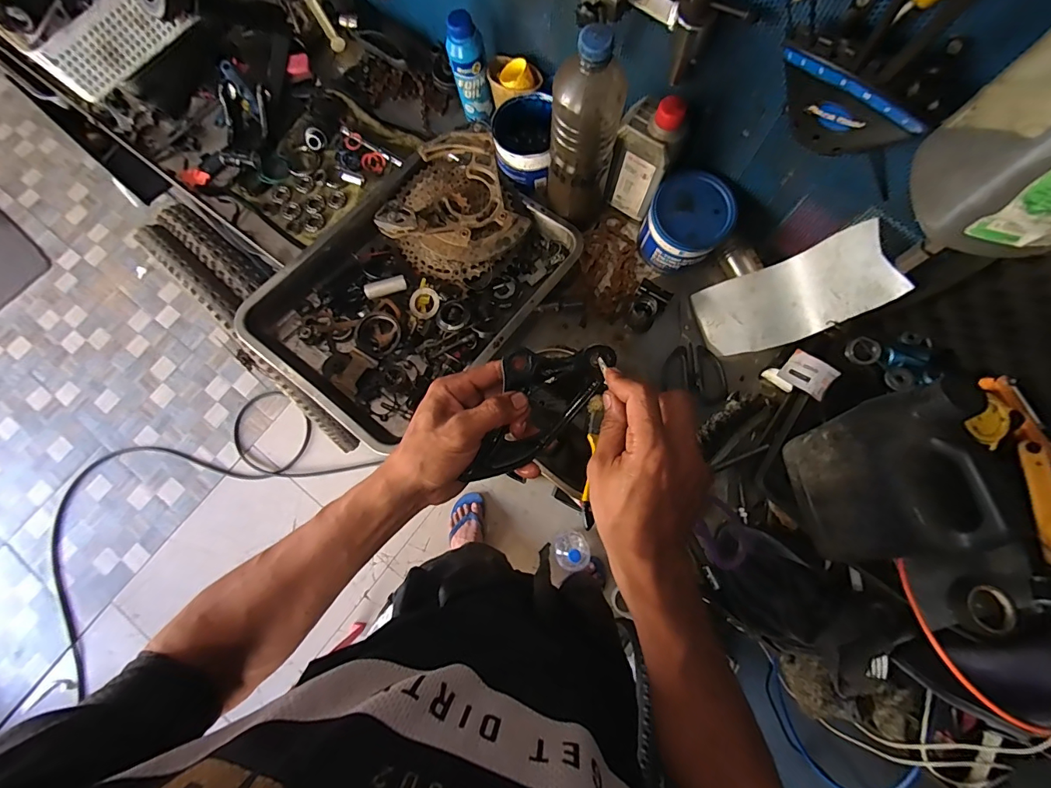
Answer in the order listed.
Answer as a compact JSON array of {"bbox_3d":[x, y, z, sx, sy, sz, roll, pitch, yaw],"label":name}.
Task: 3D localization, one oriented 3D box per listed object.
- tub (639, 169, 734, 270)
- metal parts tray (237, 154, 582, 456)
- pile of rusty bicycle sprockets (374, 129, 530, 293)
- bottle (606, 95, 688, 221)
[{"bbox_3d":[0.211,-0.222,0.594,0.099,0.083,0.099,0,77,1],"label":"tub"},{"bbox_3d":[-0.147,-0.145,0.599,0.296,0.061,0.390,37,81,9],"label":"metal parts tray"},{"bbox_3d":[-0.102,-0.249,0.603,0.170,0.059,0.187,0,77,1],"label":"pile of rusty bicycle sprockets"},{"bbox_3d":[0.151,-0.295,0.567,0.066,0.166,0.047,32,80,8],"label":"bottle"}]

